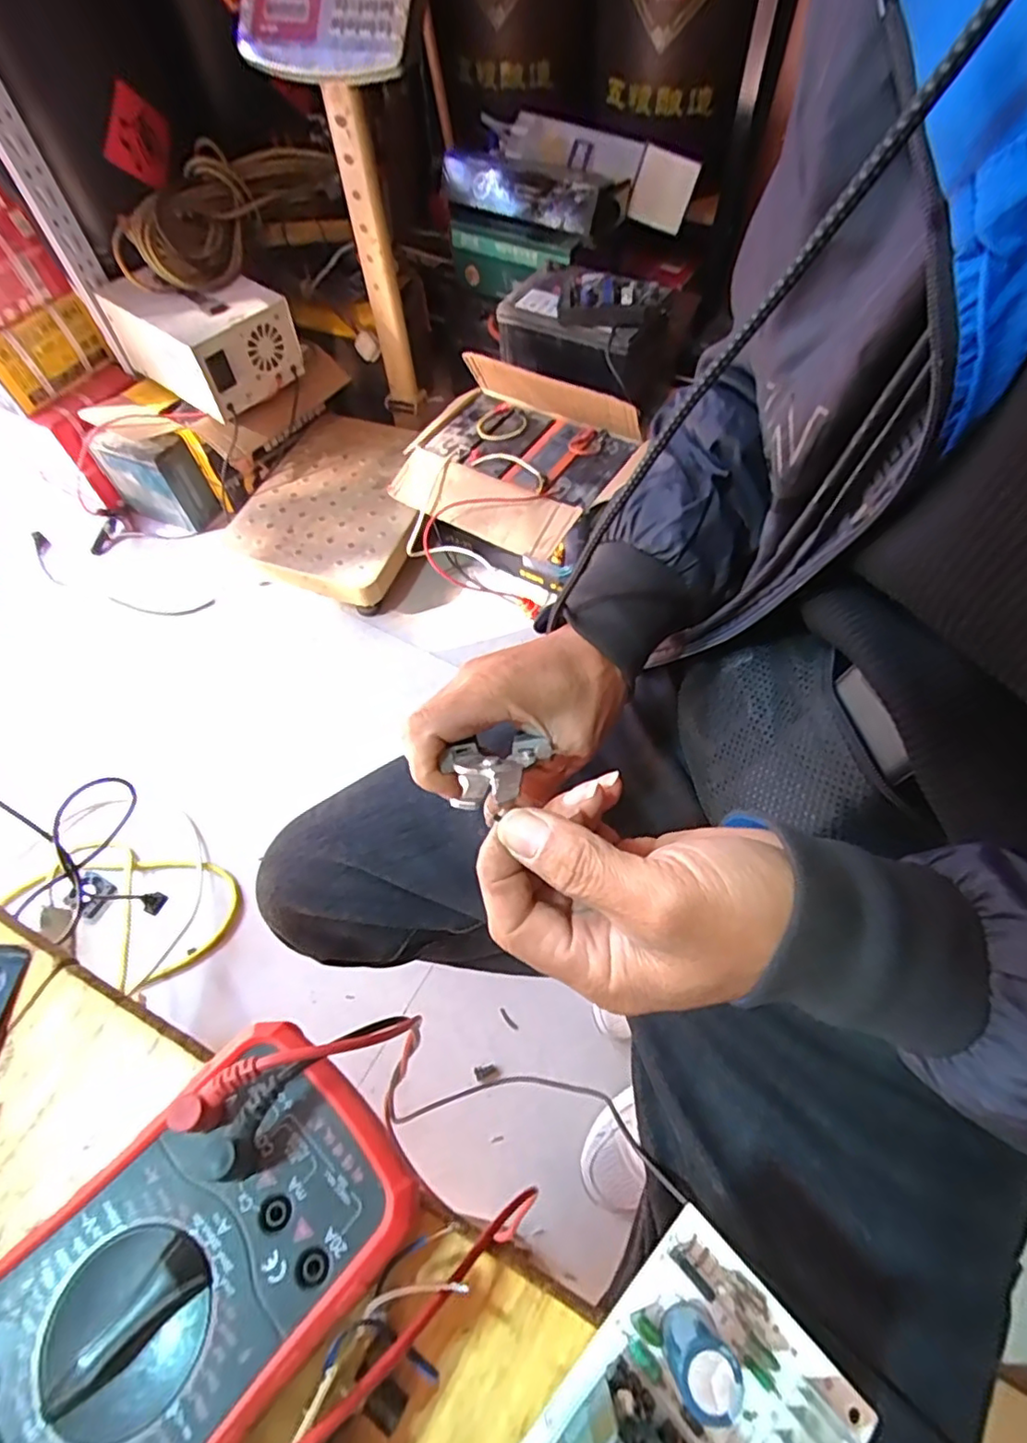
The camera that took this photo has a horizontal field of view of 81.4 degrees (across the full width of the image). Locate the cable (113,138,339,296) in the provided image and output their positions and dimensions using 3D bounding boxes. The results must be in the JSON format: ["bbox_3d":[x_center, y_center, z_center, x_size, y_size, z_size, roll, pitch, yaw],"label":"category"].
[{"bbox_3d":[-0.488,-0.877,1.025,0.129,0.149,0.404,35,67,20],"label":"cable"}]

